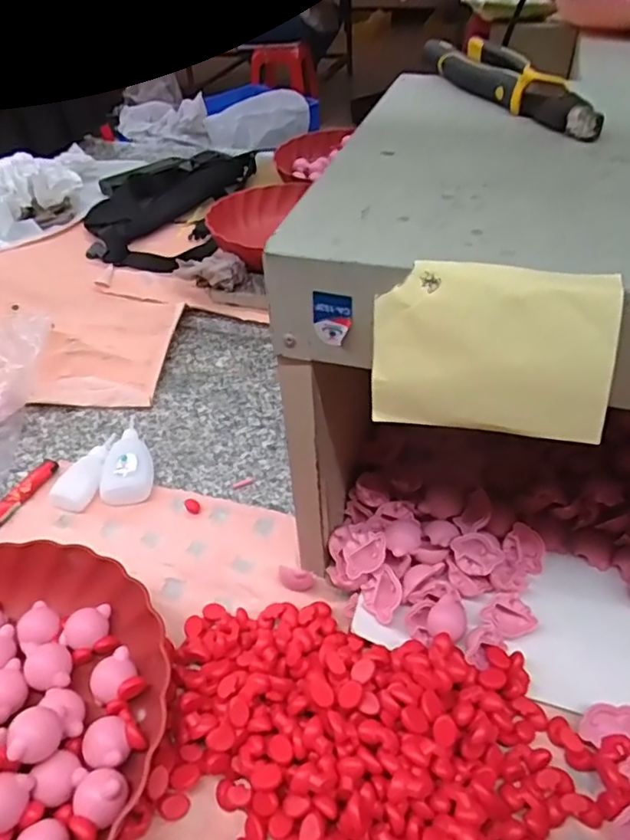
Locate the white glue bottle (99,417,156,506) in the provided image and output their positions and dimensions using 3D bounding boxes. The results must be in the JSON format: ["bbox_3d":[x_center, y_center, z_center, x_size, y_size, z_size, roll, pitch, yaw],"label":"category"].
[{"bbox_3d":[-0.172,0.029,0.551,0.043,0.024,0.114,-6,44,-4],"label":"white glue bottle"}]

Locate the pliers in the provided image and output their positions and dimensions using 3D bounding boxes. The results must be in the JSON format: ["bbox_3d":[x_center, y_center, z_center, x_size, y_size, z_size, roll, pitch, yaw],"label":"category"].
[{"bbox_3d":[0.141,-0.241,0.417,0.043,0.019,0.197,-15,45,-13],"label":"pliers"}]

